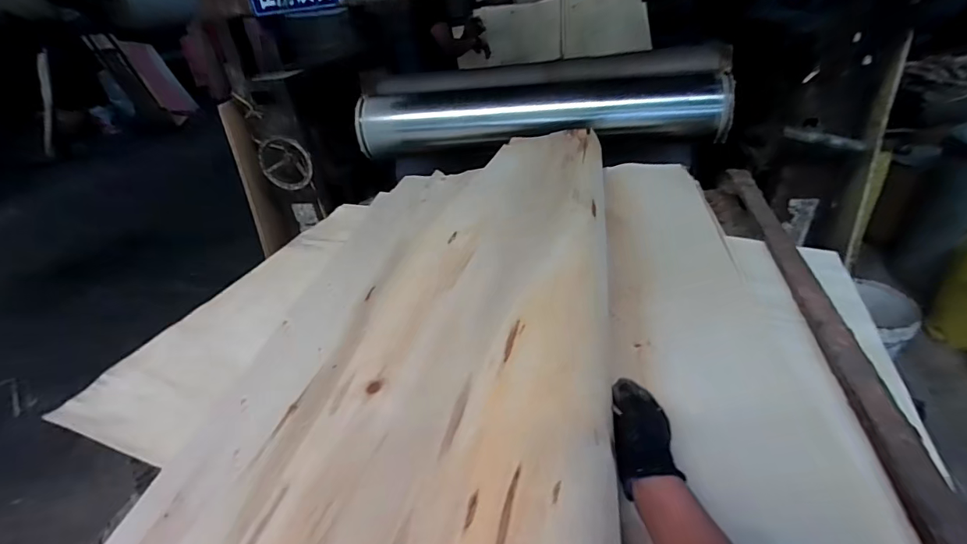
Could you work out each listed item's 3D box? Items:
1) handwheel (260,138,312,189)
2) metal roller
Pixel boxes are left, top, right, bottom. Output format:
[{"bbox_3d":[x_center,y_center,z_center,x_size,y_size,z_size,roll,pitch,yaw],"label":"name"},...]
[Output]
[{"bbox_3d":[-0.589,-0.324,1.313,0.149,0.150,0.039,-1,29,8],"label":"handwheel"},{"bbox_3d":[0.153,-0.497,1.437,1.128,0.221,0.213,0,29,11],"label":"metal roller"}]

